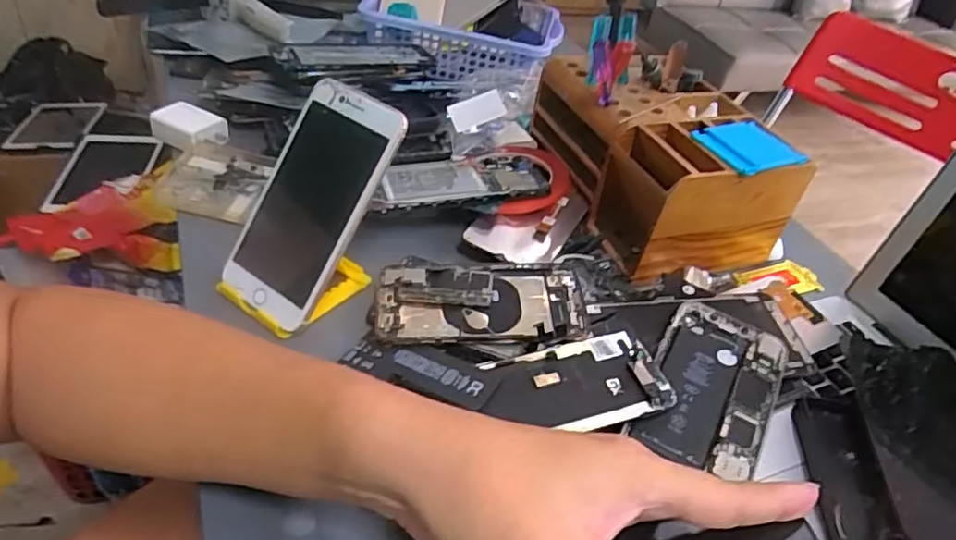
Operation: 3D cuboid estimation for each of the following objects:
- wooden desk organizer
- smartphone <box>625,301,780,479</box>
[{"bbox_3d":[0.153,-0.098,0.555,0.135,0.102,0.208,-8,43,-22],"label":"wooden desk organizer"},{"bbox_3d":[0.147,0.070,0.392,0.072,0.008,0.120,25,41,16],"label":"smartphone"}]

